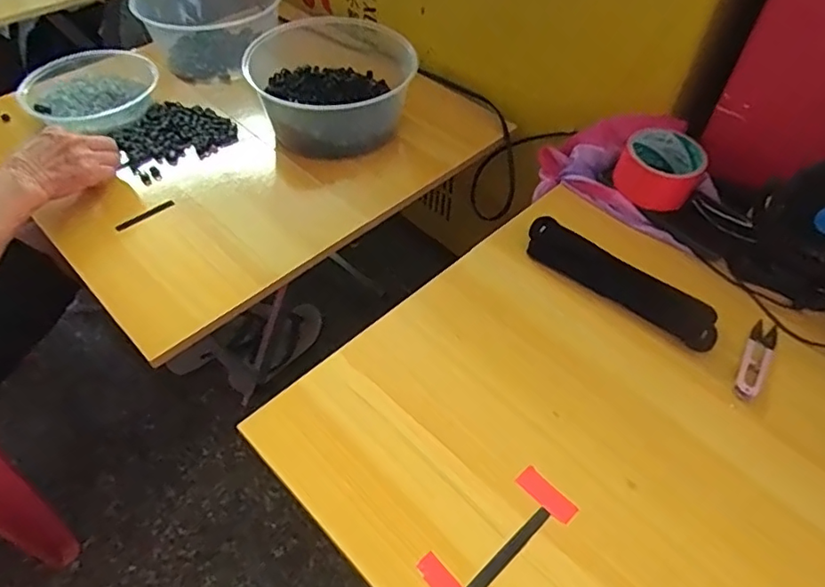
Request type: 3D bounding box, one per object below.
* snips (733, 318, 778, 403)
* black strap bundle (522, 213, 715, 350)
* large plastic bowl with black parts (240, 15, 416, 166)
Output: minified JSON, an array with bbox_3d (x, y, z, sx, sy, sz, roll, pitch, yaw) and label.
[{"bbox_3d":[0.320,0.059,0.522,0.023,0.010,0.102,31,56,21],"label":"snips"},{"bbox_3d":[0.205,-0.013,0.560,0.201,0.022,0.037,36,58,24],"label":"black strap bundle"},{"bbox_3d":[-0.111,-0.282,0.790,0.224,0.126,0.200,-10,52,-10],"label":"large plastic bowl with black parts"}]

